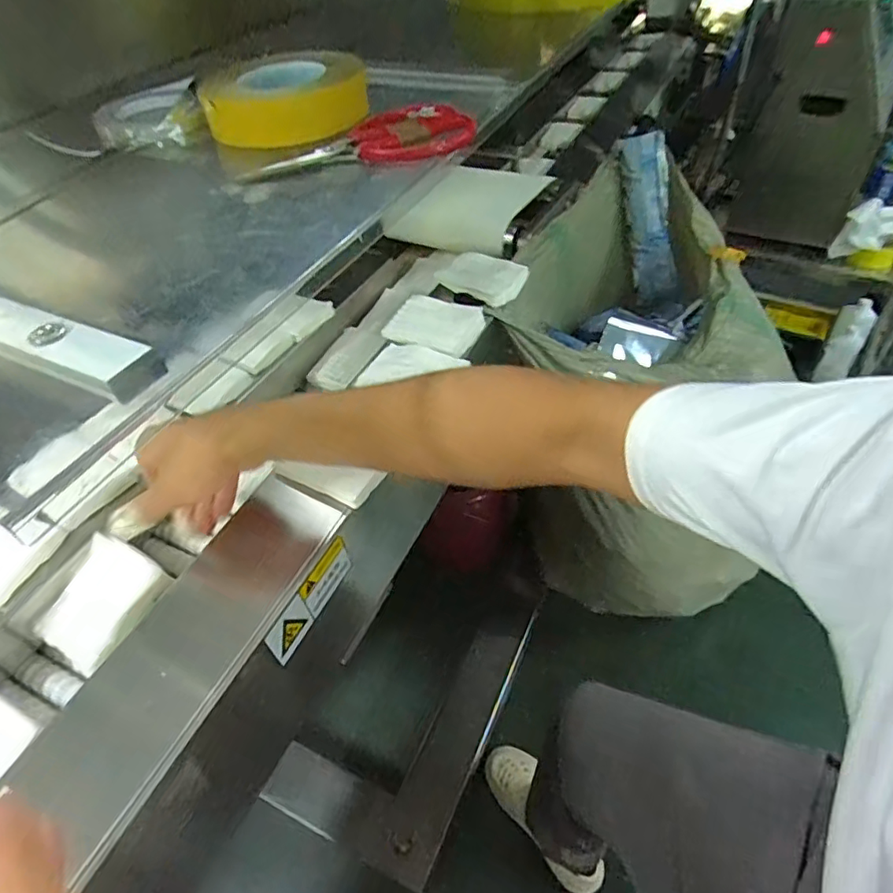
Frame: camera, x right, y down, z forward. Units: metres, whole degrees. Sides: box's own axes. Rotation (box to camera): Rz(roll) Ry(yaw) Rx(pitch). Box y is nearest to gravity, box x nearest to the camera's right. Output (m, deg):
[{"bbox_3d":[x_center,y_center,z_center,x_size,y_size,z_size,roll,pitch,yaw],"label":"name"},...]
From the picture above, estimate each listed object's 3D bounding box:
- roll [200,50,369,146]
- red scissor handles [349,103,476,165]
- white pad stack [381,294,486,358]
[{"bbox_3d":[-0.139,-0.326,0.523,0.131,0.045,0.131,-3,46,3],"label":"roll"},{"bbox_3d":[-0.027,-0.259,0.467,0.097,0.017,0.088,2,47,7],"label":"red scissor handles"},{"bbox_3d":[-0.015,-0.144,0.663,0.109,0.010,0.069,21,78,21],"label":"white pad stack"}]

